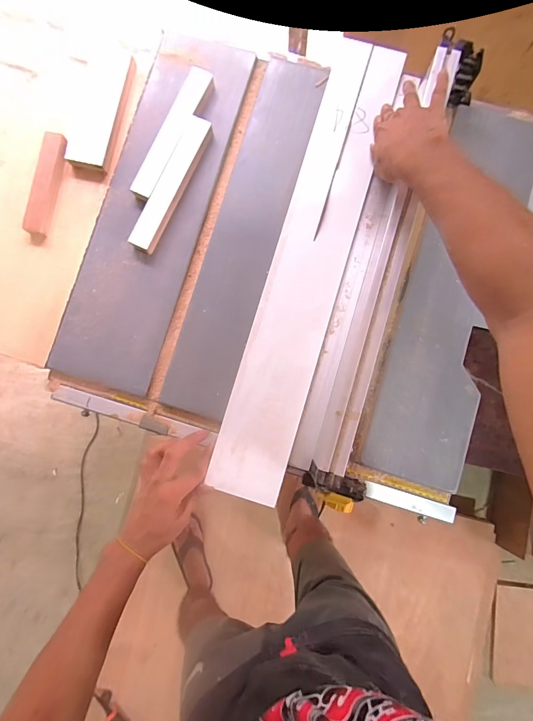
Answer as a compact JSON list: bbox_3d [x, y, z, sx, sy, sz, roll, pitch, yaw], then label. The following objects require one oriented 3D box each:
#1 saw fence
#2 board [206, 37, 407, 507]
[{"bbox_3d":[0.157,-0.118,0.476,0.091,0.079,0.616,17,85,3],"label":"saw fence"},{"bbox_3d":[0.064,-0.139,0.507,0.096,0.010,0.665,16,86,3],"label":"board"}]

